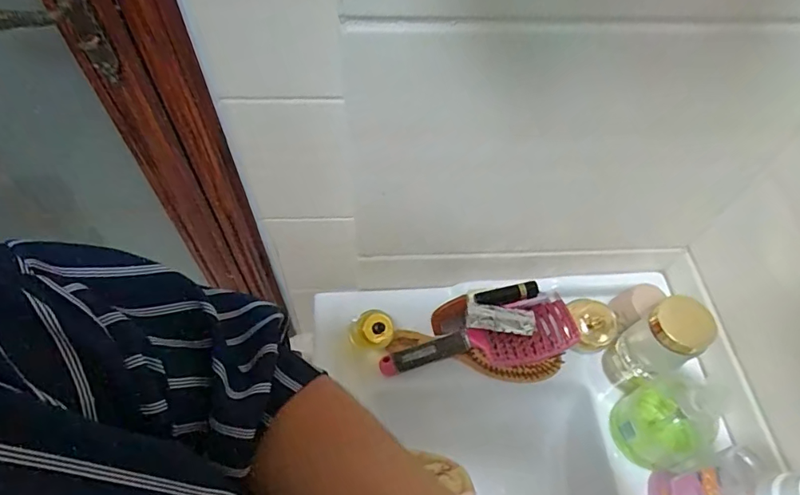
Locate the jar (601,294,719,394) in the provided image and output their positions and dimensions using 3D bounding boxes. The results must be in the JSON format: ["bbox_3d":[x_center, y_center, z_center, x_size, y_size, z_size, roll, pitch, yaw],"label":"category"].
[{"bbox_3d":[0.287,0.115,0.550,0.059,0.142,0.061,1,56,-1],"label":"jar"}]

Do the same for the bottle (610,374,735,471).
[{"bbox_3d":[0.292,0.176,0.509,0.080,0.143,0.081,1,56,-1],"label":"bottle"}]

